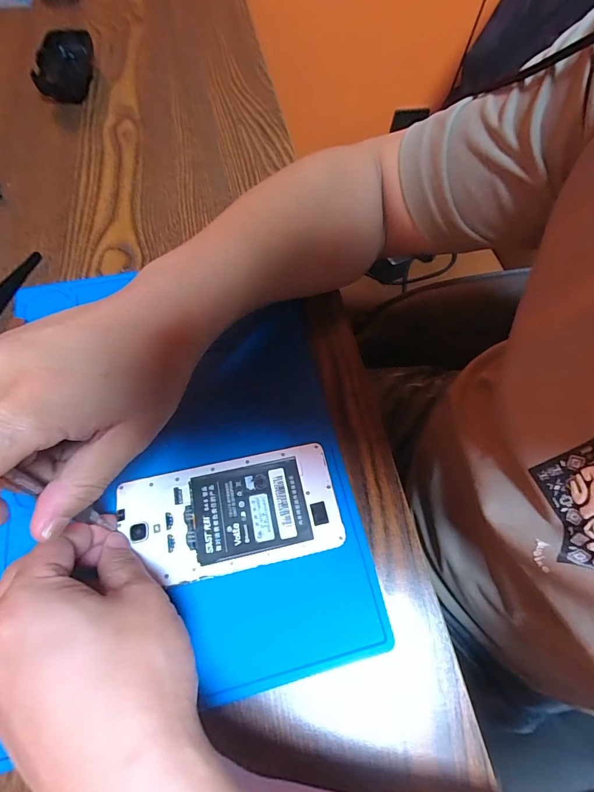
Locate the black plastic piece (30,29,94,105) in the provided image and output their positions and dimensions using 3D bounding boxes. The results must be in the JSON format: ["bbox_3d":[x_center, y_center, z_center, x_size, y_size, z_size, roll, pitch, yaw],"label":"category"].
[{"bbox_3d":[-0.274,-0.388,0.441,0.052,0.028,0.120,-9,66,-7],"label":"black plastic piece"}]

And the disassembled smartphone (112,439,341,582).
[{"bbox_3d":[-0.043,0.077,0.245,0.137,0.006,0.068,-11,66,-8],"label":"disassembled smartphone"}]

